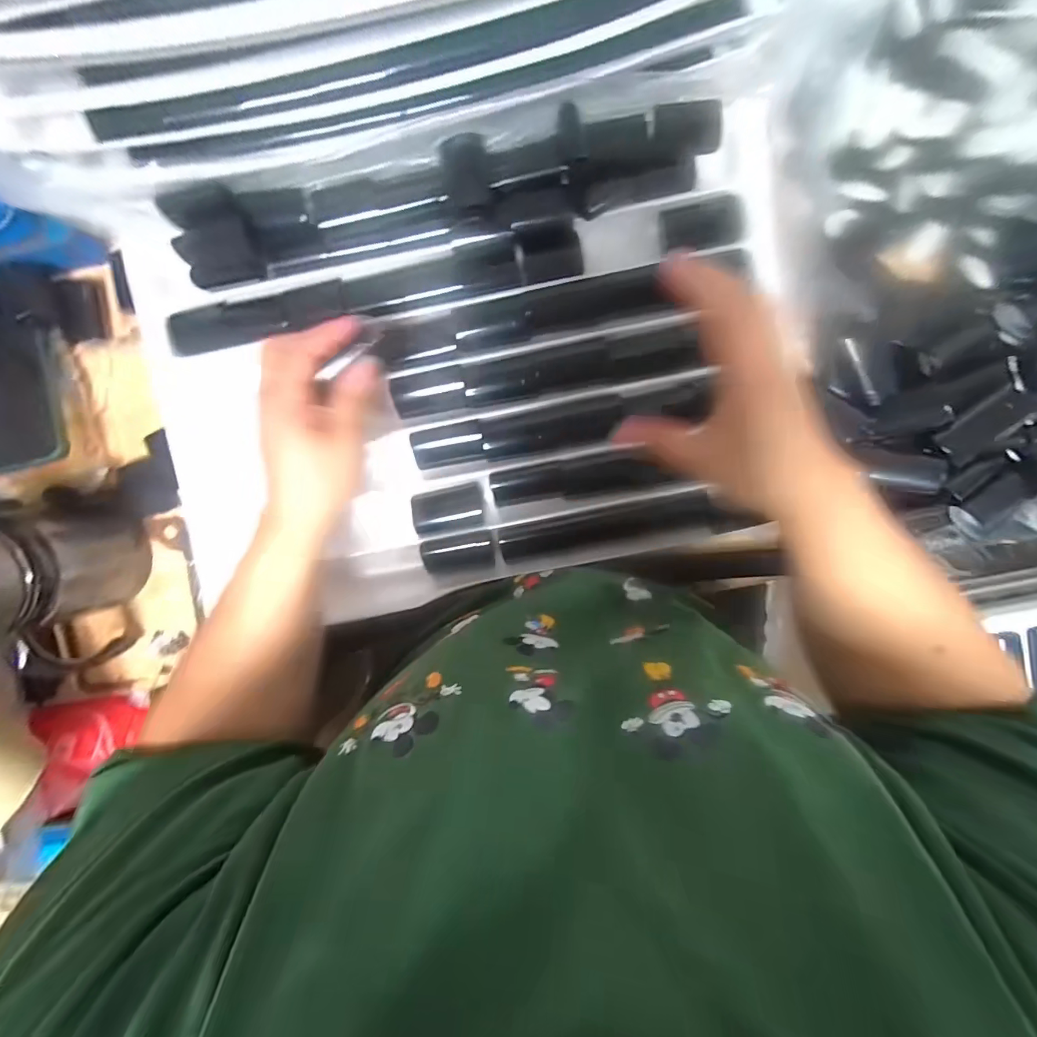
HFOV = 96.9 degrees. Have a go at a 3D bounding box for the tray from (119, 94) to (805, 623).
[{"bbox_3d":[-0.036,-0.108,0.360,0.508,0.055,0.326,-11,95,2],"label":"tray"}]

